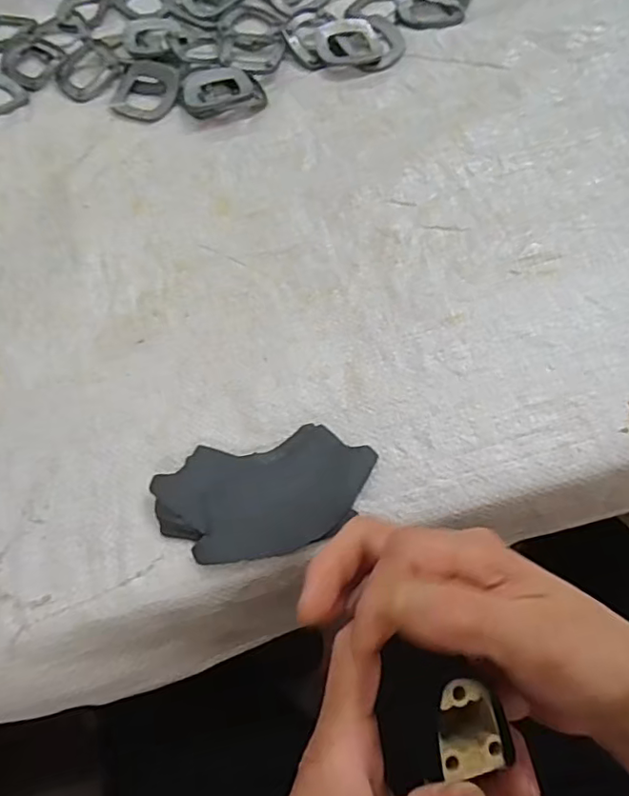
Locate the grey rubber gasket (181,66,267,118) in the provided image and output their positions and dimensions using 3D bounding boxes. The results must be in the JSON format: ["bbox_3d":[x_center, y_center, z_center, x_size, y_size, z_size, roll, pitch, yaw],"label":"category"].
[{"bbox_3d":[-0.084,-0.282,0.523,0.073,0.009,0.054,-10,63,-1],"label":"grey rubber gasket"}]

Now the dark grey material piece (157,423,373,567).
[{"bbox_3d":[-0.029,0.058,0.351,0.130,0.015,0.071,-14,63,-3],"label":"dark grey material piece"}]

